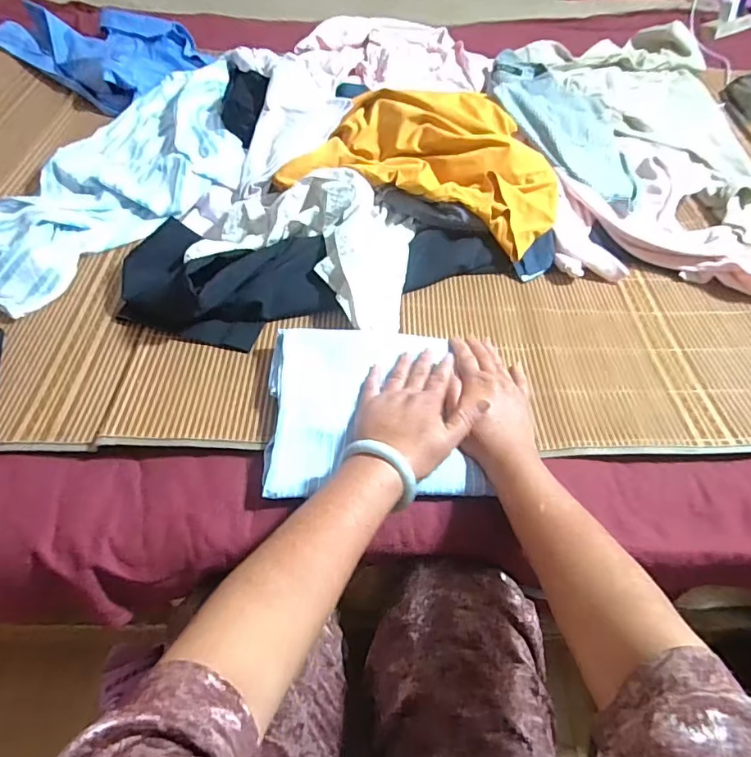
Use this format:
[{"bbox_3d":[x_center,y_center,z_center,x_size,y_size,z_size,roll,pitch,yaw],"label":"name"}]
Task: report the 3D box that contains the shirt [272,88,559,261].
[{"bbox_3d":[0.089,-0.326,0.748,0.365,0.082,0.266,20,54,11],"label":"shirt"}]

